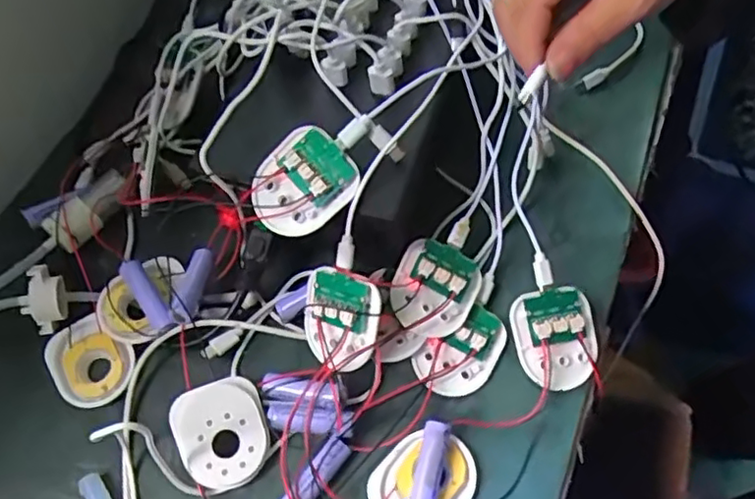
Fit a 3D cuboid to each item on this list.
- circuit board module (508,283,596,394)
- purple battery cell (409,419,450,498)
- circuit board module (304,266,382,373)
[{"bbox_3d":[0.105,0.051,0.367,0.048,0.011,0.057,-9,85,-10],"label":"circuit board module"},{"bbox_3d":[0.029,0.119,0.342,0.016,0.016,0.049,10,63,11],"label":"purple battery cell"},{"bbox_3d":[-0.023,0.040,0.354,0.047,0.013,0.056,21,107,25],"label":"circuit board module"}]

